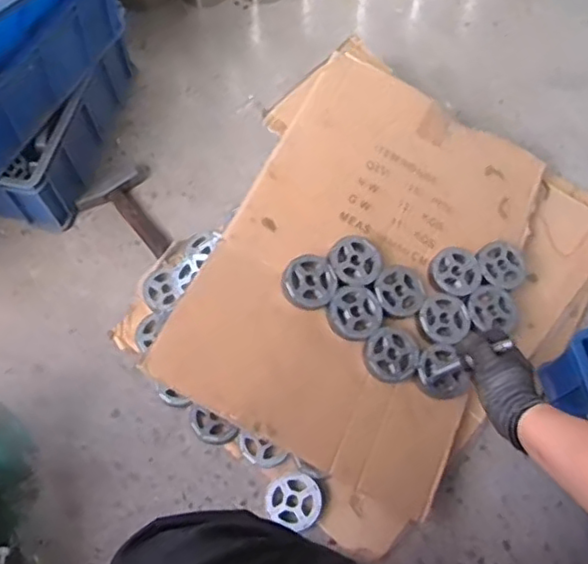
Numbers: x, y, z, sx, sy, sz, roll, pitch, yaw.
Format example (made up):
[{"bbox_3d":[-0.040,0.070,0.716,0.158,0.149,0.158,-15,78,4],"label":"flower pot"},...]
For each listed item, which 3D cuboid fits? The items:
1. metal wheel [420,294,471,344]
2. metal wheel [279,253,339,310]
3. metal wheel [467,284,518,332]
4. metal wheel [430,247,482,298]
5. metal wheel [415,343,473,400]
[{"bbox_3d":[0.226,0.055,0.929,0.074,0.013,0.074,0,65,1],"label":"metal wheel"},{"bbox_3d":[0.023,0.000,0.900,0.080,0.012,0.080,4,75,-14],"label":"metal wheel"},{"bbox_3d":[0.303,0.039,0.950,0.077,0.020,0.074,0,65,1],"label":"metal wheel"},{"bbox_3d":[0.250,-0.017,0.958,0.077,0.015,0.076,0,65,1],"label":"metal wheel"},{"bbox_3d":[0.215,0.131,0.905,0.078,0.015,0.078,2,79,-12],"label":"metal wheel"}]

